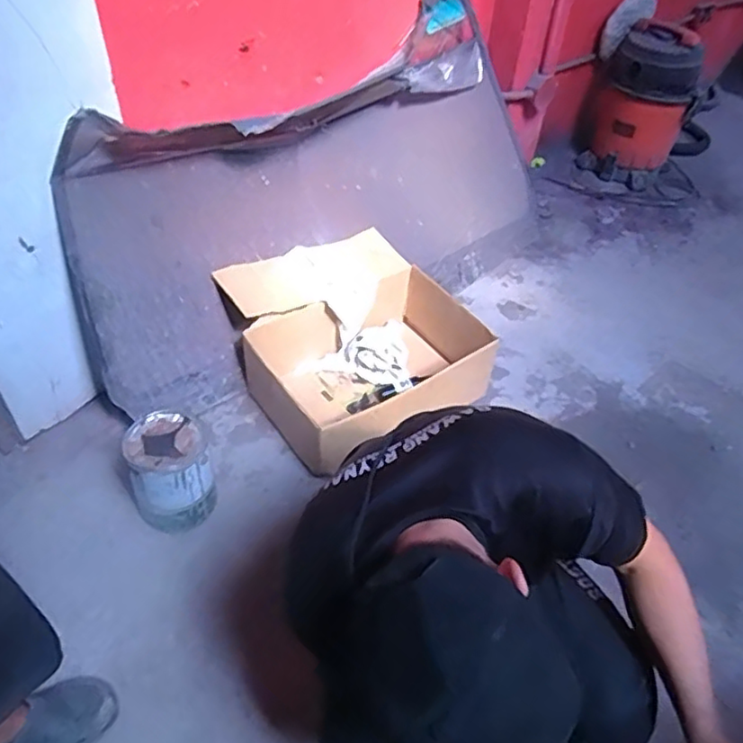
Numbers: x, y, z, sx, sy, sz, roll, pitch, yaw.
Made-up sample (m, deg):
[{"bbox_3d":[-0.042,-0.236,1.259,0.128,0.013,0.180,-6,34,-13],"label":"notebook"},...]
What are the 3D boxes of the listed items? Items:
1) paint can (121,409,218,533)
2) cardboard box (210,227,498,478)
[{"bbox_3d":[-0.417,0.213,1.323,0.158,0.213,0.157,2,47,-2],"label":"paint can"},{"bbox_3d":[-0.035,-0.077,1.598,0.507,0.259,0.526,-25,53,-25],"label":"cardboard box"}]

